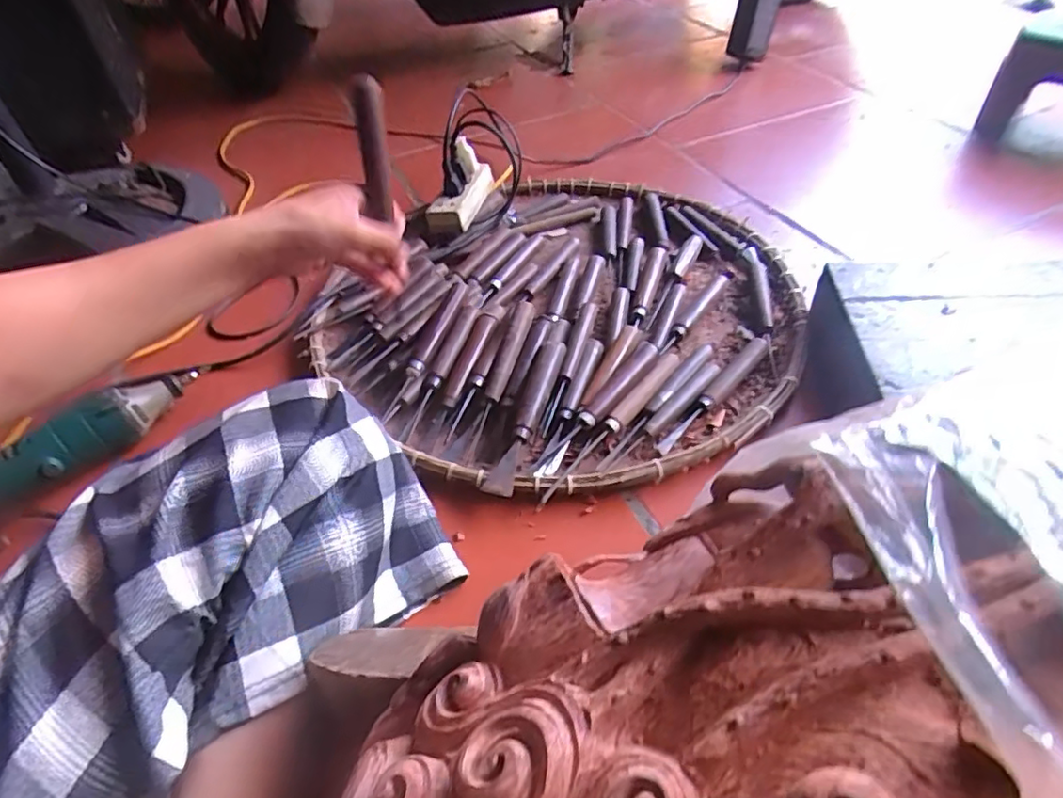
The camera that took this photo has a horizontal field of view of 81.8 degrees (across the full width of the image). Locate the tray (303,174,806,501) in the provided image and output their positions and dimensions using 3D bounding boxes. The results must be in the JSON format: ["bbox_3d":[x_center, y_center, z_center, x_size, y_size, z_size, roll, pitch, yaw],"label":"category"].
[{"bbox_3d":[0.048,-0.103,0.679,0.461,0.039,0.501,28,54,28],"label":"tray"}]

